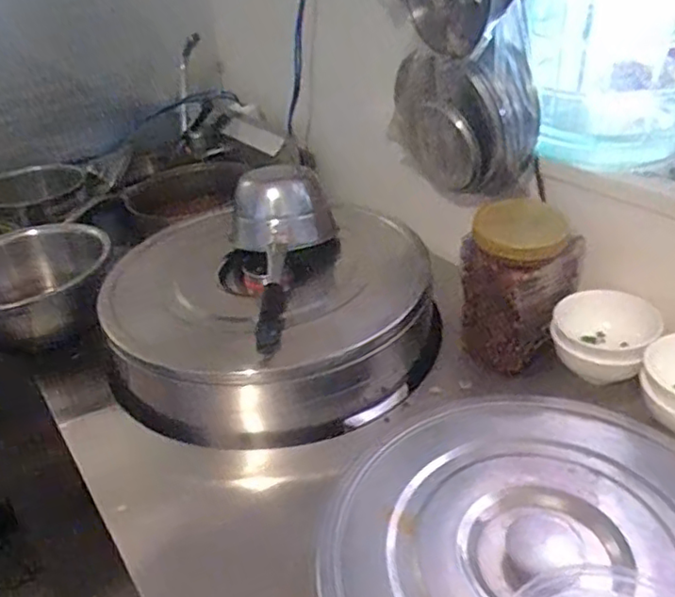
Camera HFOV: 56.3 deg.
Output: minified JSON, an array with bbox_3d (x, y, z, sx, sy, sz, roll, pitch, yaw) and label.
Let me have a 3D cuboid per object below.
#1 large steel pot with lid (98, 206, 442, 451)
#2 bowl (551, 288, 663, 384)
[{"bbox_3d":[-0.086,0.012,0.830,0.377,0.128,0.377,-4,34,3],"label":"large steel pot with lid"},{"bbox_3d":[0.315,0.040,0.747,0.113,0.059,0.120,17,40,30],"label":"bowl"}]

